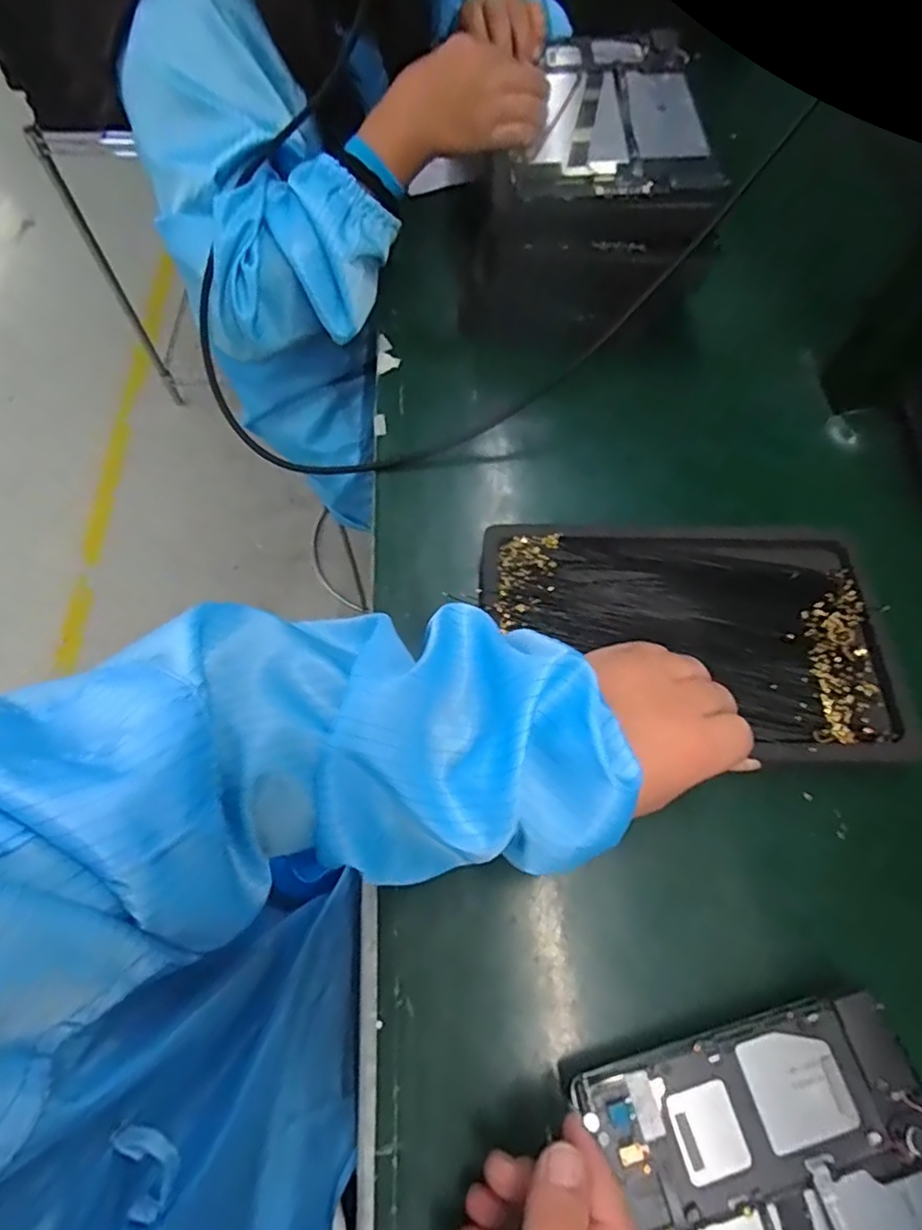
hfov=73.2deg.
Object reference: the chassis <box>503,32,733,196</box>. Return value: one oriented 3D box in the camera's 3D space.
[{"bbox_3d":[0.114,-0.390,0.481,0.139,0.014,0.238,2,64,2],"label":"chassis"}]

